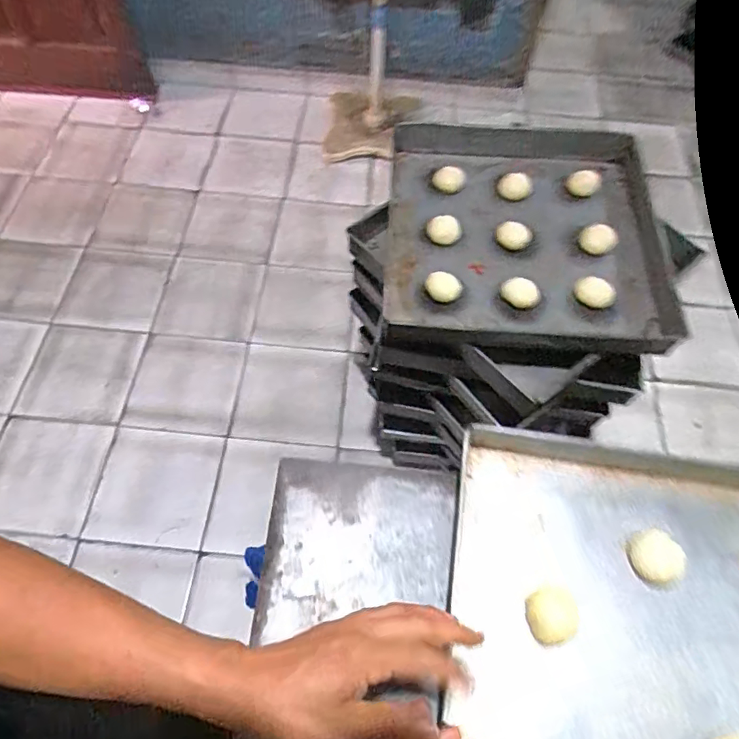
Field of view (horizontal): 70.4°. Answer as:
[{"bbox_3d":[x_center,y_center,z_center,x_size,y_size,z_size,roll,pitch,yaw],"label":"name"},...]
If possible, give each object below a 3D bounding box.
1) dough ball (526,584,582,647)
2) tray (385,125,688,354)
[{"bbox_3d":[0.193,0.259,0.550,0.053,0.036,0.058,-19,64,-12],"label":"dough ball"},{"bbox_3d":[0.280,-0.241,0.911,0.485,0.077,0.493,4,61,0],"label":"tray"}]

